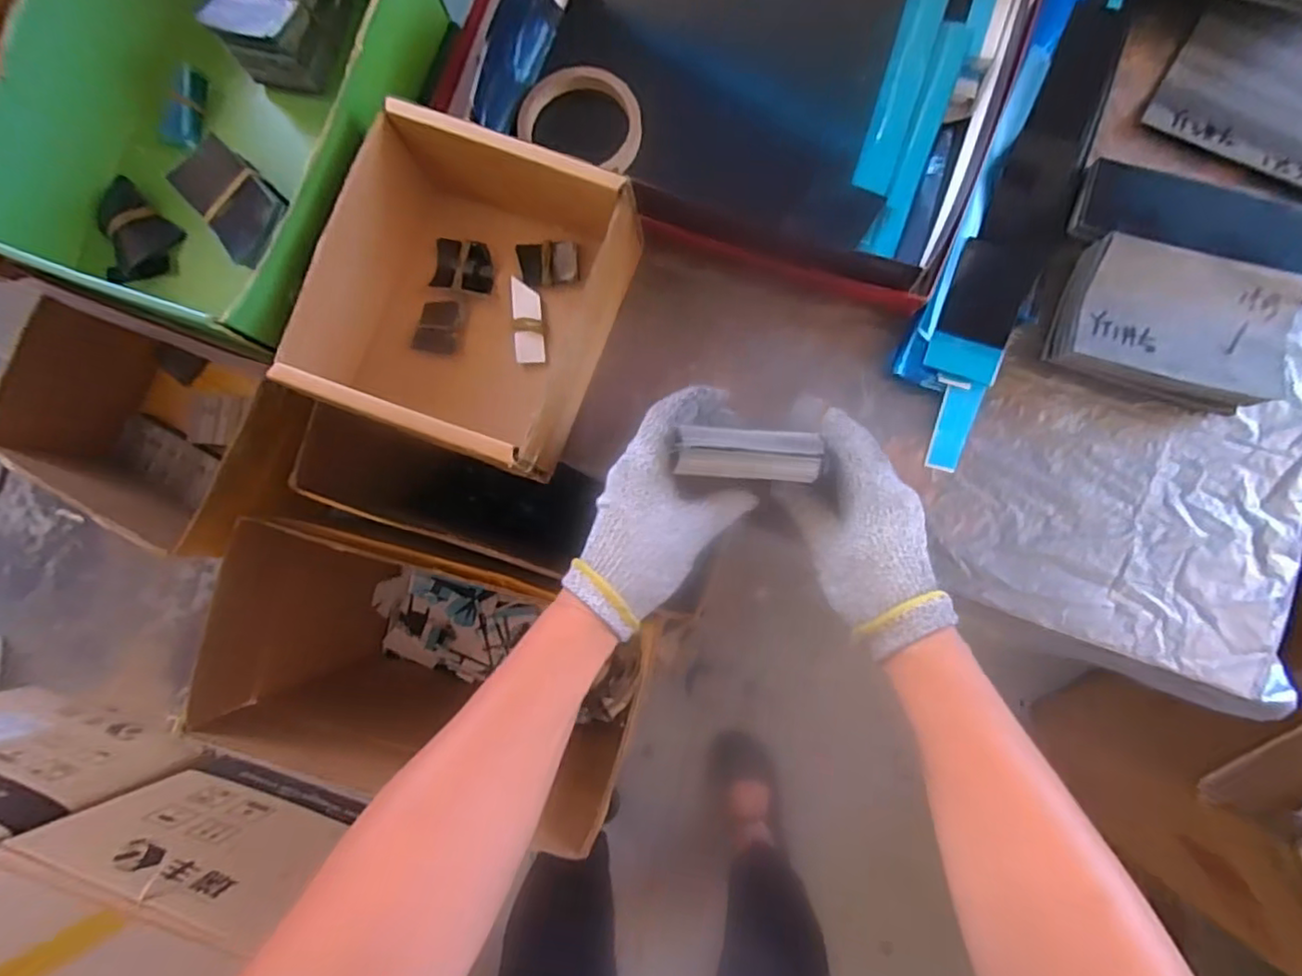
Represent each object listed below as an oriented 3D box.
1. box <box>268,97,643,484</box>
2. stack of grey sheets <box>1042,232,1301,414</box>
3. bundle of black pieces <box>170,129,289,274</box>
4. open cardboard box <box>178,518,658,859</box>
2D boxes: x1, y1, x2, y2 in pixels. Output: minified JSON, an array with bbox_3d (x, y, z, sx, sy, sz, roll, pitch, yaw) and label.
[{"bbox_3d":[-0.130,-0.130,0.444,0.194,0.094,0.199,21,85,6],"label":"box"},{"bbox_3d":[0.354,-0.105,0.422,0.142,0.034,0.094,20,85,6],"label":"stack of grey sheets"},{"bbox_3d":[-0.310,-0.213,0.471,0.054,0.031,0.108,-44,82,-2],"label":"bundle of black pieces"},{"bbox_3d":[-0.260,0.241,0.927,0.497,0.438,0.286,10,84,5],"label":"open cardboard box"}]

